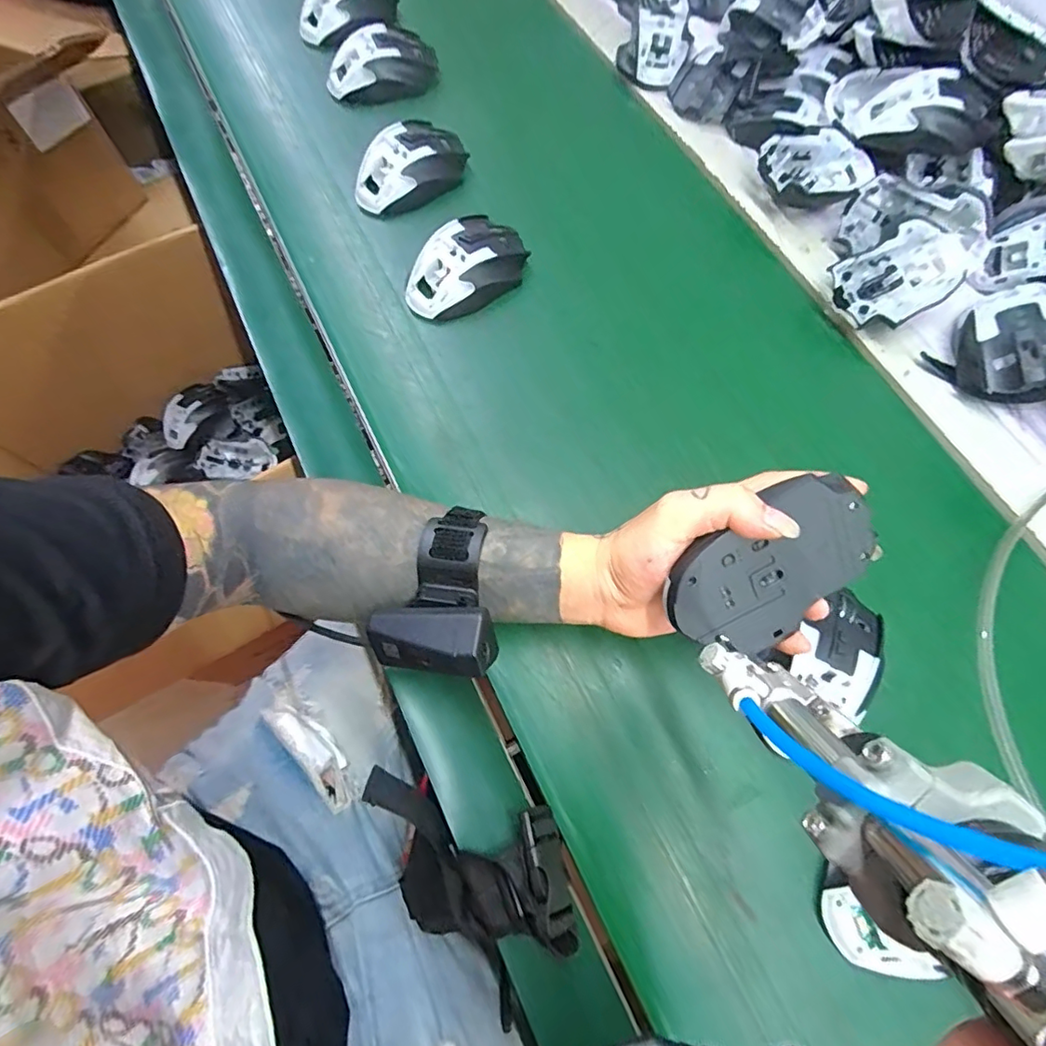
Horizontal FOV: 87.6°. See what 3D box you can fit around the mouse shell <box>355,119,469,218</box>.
[{"bbox_3d":[-0.104,-0.336,0.515,0.075,0.038,0.112,40,75,14],"label":"mouse shell"}]

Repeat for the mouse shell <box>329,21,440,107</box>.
[{"bbox_3d":[-0.149,-0.480,0.572,0.110,0.036,0.066,-23,71,-8],"label":"mouse shell"}]

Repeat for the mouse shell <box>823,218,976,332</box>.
[{"bbox_3d":[0.320,-0.206,0.462,0.129,0.039,0.065,-28,72,-9],"label":"mouse shell"}]

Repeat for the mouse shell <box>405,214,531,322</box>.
[{"bbox_3d":[-0.047,-0.223,0.472,0.065,0.033,0.114,43,75,14],"label":"mouse shell"}]

